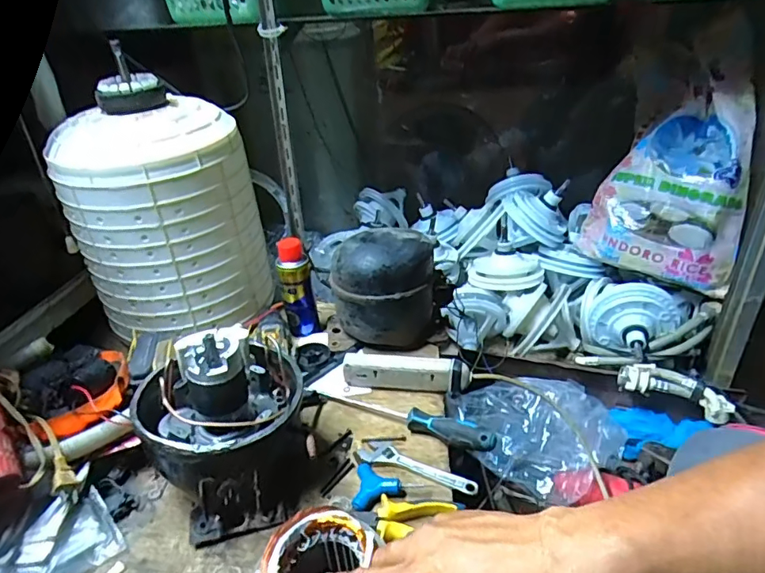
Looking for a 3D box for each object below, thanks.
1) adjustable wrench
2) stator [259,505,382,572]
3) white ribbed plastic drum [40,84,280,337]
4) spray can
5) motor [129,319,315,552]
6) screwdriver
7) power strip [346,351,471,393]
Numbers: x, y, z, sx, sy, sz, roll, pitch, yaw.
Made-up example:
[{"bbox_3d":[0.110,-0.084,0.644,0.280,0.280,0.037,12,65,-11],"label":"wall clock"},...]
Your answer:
[{"bbox_3d":[0.041,0.215,0.604,0.145,0.006,0.029,11,33,24],"label":"adjustable wrench"},{"bbox_3d":[-0.053,0.236,0.425,0.092,0.051,0.092,2,30,9],"label":"stator"},{"bbox_3d":[-0.327,-0.103,0.797,0.225,0.312,0.208,6,31,15],"label":"white ribbed plastic drum"},{"bbox_3d":[-0.135,0.004,0.807,0.050,0.163,0.043,-8,30,-8],"label":"spray can"},{"bbox_3d":[-0.168,0.147,0.571,0.178,0.178,0.168,-24,35,-31],"label":"motor"},{"bbox_3d":[0.018,0.159,0.665,0.265,0.032,0.031,14,34,28],"label":"screwdriver"},{"bbox_3d":[0.033,0.118,0.711,0.173,0.050,0.028,3,30,11],"label":"power strip"}]

